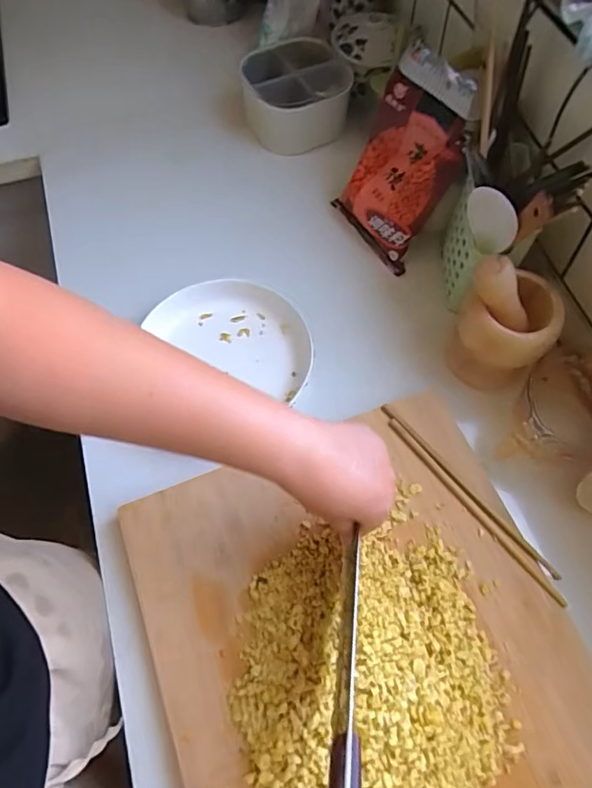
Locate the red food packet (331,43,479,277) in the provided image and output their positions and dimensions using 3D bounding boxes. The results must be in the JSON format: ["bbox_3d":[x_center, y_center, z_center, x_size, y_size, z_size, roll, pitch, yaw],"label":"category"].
[{"bbox_3d":[0.125,-0.271,0.594,0.028,0.215,0.128,-24,64,-37],"label":"red food packet"}]

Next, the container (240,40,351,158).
[{"bbox_3d":[-0.001,-0.427,0.739,0.143,0.107,0.148,-6,65,-2],"label":"container"}]

